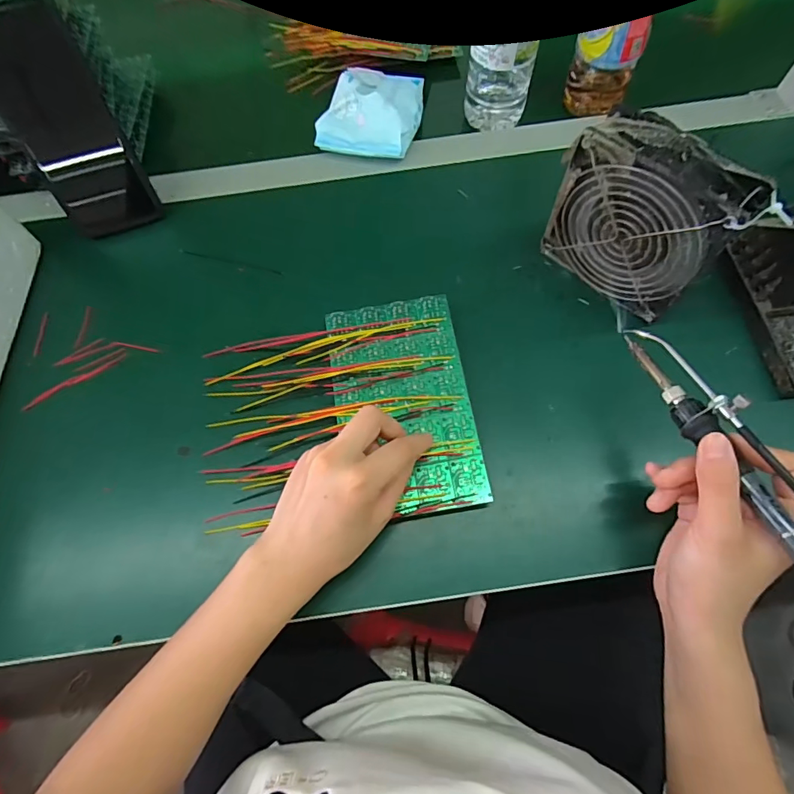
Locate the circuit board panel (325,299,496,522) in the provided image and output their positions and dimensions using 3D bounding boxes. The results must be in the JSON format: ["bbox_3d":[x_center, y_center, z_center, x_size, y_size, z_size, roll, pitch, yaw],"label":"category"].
[{"bbox_3d":[0.004,0.002,0.351,0.101,0.010,0.170,-9,65,-2],"label":"circuit board panel"}]

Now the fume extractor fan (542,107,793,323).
[{"bbox_3d":[0.182,-0.128,0.347,0.122,0.126,0.039,42,75,17],"label":"fume extractor fan"}]

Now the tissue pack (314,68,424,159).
[{"bbox_3d":[-0.027,-0.295,0.465,0.096,0.034,0.098,10,68,7],"label":"tissue pack"}]

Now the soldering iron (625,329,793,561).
[{"bbox_3d":[0.197,0.035,0.261,0.023,0.030,0.205,-16,61,-5],"label":"soldering iron"}]

